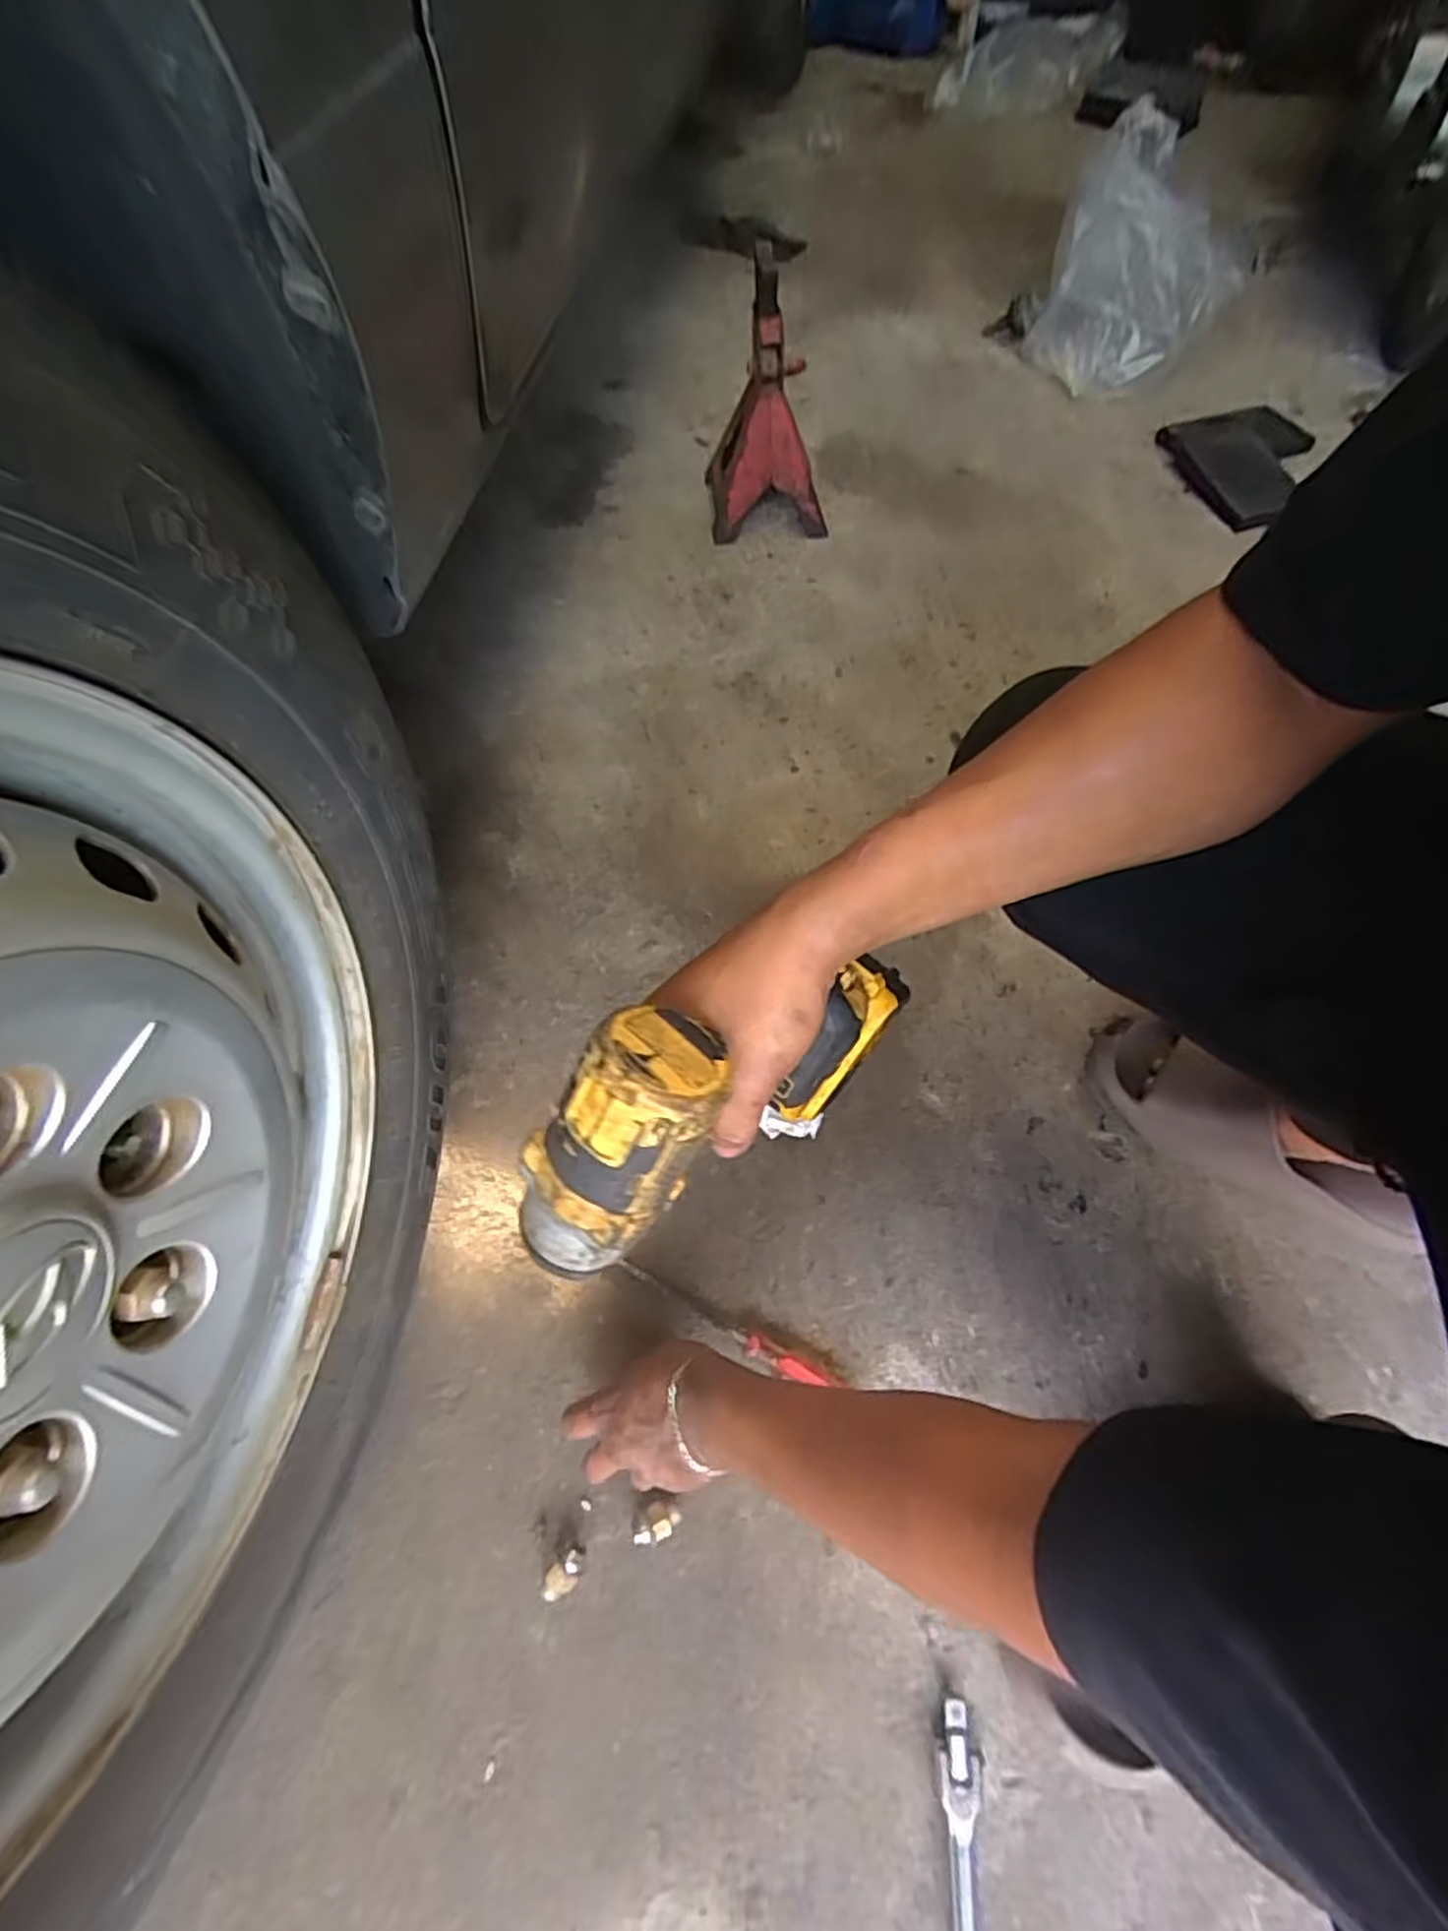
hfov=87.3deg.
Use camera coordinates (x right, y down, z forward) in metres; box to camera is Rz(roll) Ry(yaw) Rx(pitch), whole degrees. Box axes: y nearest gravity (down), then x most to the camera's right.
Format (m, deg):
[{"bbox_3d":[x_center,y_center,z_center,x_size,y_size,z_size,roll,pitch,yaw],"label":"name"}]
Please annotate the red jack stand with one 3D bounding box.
[{"bbox_3d":[0.059,-0.750,1.012,0.154,0.270,0.175,-6,60,-5],"label":"red jack stand"}]

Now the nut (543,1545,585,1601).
[{"bbox_3d":[-0.109,0.415,0.517,0.033,0.023,0.019,-40,68,-22],"label":"nut"}]

